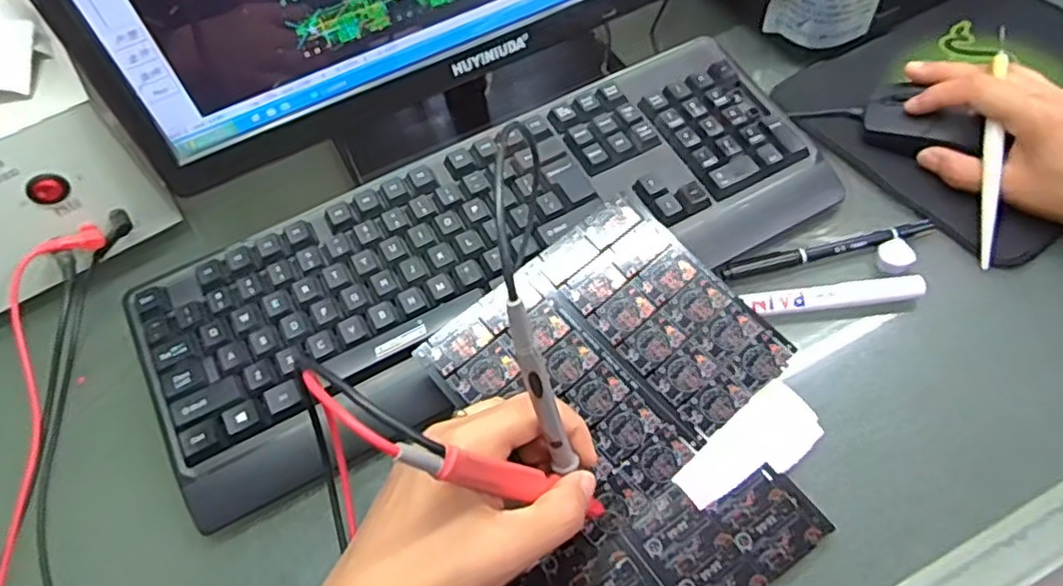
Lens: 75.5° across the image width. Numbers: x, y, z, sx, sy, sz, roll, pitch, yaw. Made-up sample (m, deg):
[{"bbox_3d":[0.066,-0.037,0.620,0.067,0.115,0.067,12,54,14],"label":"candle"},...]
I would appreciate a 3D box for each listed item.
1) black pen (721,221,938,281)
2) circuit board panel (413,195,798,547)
[{"bbox_3d":[0.188,-0.029,0.439,0.144,0.012,0.015,-13,58,-3],"label":"black pen"},{"bbox_3d":[0.046,0.034,0.389,0.161,0.004,0.143,-40,75,-20],"label":"circuit board panel"}]

